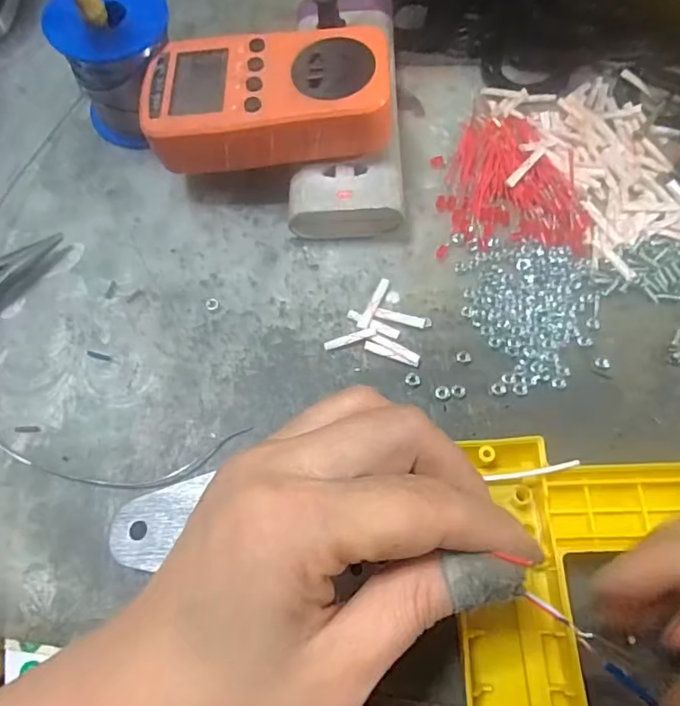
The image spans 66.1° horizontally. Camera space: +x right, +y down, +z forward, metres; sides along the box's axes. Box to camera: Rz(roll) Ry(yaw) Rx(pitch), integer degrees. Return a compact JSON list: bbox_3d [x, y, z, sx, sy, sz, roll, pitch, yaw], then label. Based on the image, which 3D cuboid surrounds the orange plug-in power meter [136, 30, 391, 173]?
[{"bbox_3d":[-0.038,-0.136,0.277,0.129,0.036,0.075,-8,68,-3],"label":"orange plug-in power meter"}]

